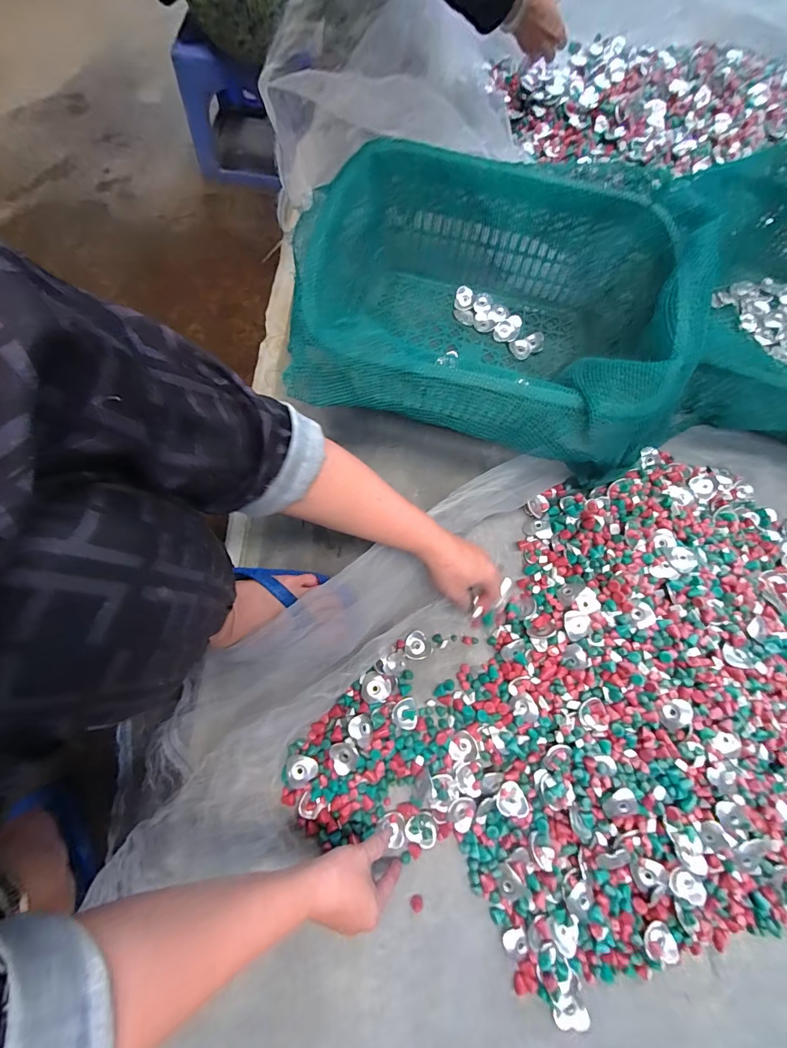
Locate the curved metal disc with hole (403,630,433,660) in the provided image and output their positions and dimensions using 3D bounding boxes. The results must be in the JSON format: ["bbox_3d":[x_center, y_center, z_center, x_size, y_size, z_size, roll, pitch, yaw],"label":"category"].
[{"bbox_3d":[0.032,0.158,0.528,0.036,0.006,0.035,-15,76,-5],"label":"curved metal disc with hole"}]

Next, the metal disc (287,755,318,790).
[{"bbox_3d":[-0.107,0.290,0.478,0.035,0.004,0.033,7,63,-14],"label":"metal disc"}]

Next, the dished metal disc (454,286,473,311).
[{"bbox_3d":[0.115,-0.365,0.656,0.029,0.004,0.040,16,86,-10],"label":"dished metal disc"}]

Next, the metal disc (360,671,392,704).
[{"bbox_3d":[-0.023,0.204,0.502,0.037,0.010,0.035,31,76,6],"label":"metal disc"}]

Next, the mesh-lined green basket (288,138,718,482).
[{"bbox_3d":[0.141,-0.270,0.557,0.502,0.177,0.380,10,75,1],"label":"mesh-lined green basket"}]

